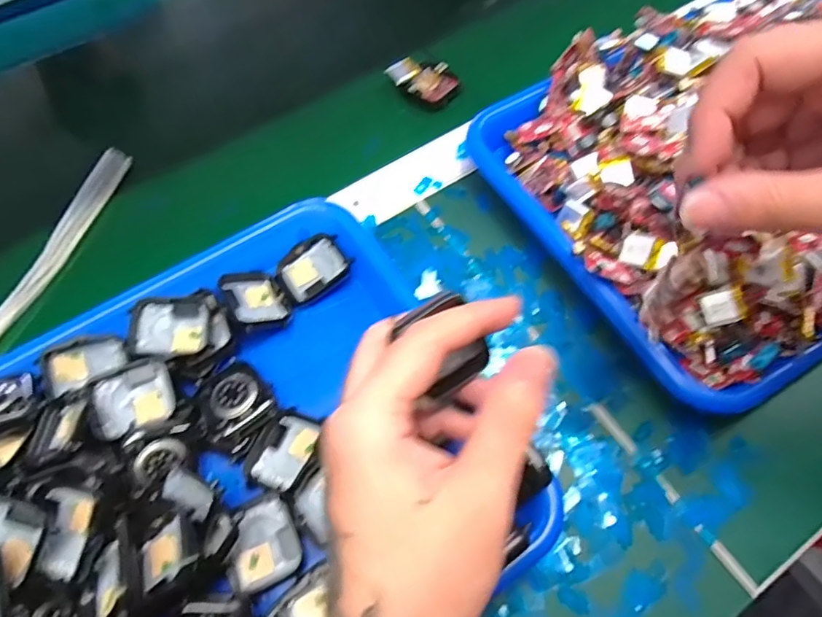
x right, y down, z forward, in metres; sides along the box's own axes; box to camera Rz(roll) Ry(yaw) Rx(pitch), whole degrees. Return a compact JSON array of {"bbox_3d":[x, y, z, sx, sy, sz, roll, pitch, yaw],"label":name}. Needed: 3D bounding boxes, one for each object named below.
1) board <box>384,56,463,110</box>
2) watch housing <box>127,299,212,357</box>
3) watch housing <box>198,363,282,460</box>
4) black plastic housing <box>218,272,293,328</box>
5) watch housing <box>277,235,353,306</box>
[{"bbox_3d":[0.014,-0.186,0.435,0.056,0.014,0.042,38,71,19],"label":"board"},{"bbox_3d":[-0.141,0.012,0.313,0.043,0.009,0.036,3,65,-19],"label":"watch housing"},{"bbox_3d":[-0.100,0.055,0.303,0.044,0.018,0.041,40,72,20],"label":"watch housing"},{"bbox_3d":[-0.097,-0.004,0.331,0.038,0.013,0.040,-8,50,-47],"label":"black plastic housing"},{"bbox_3d":[-0.064,-0.026,0.346,0.045,0.009,0.038,-31,66,-12],"label":"watch housing"}]

